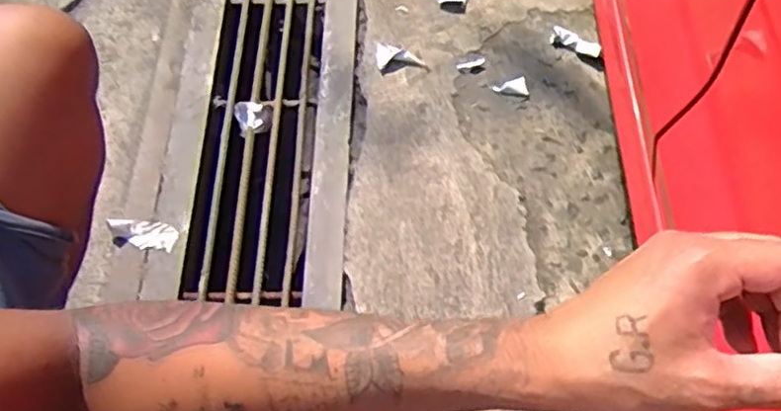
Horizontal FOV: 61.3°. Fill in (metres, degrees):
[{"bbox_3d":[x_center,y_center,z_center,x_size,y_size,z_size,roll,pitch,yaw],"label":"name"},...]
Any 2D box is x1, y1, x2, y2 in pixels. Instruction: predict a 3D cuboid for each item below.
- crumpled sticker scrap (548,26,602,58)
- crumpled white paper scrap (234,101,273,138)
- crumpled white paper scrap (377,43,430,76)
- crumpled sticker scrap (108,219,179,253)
[{"bbox_3d":[0.283,-0.251,1.003,0.078,0.013,0.030,25,64,8],"label":"crumpled sticker scrap"},{"bbox_3d":[-0.200,-0.131,0.973,0.055,0.020,0.049,-15,66,-12],"label":"crumpled white paper scrap"},{"bbox_3d":[0.017,-0.217,0.966,0.072,0.014,0.052,-3,64,-6],"label":"crumpled white paper scrap"},{"bbox_3d":[-0.322,0.037,0.860,0.087,0.013,0.037,6,63,-2],"label":"crumpled sticker scrap"}]

